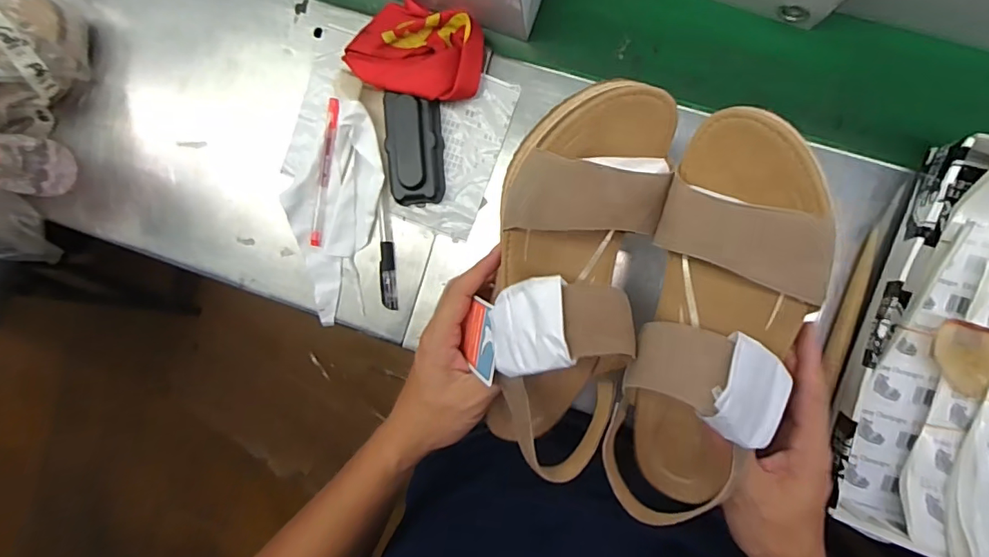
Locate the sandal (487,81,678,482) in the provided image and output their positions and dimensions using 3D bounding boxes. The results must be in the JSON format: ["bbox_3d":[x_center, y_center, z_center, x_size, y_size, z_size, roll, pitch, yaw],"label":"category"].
[{"bbox_3d":[0.047,0.003,0.307,0.084,0.087,0.230,15,98,7],"label":"sandal"}]

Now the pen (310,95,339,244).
[{"bbox_3d":[-0.164,-0.101,0.485,0.013,0.010,0.139,10,95,7],"label":"pen"}]

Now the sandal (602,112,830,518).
[{"bbox_3d":[0.127,0.027,0.287,0.093,0.091,0.232,12,100,7],"label":"sandal"}]

